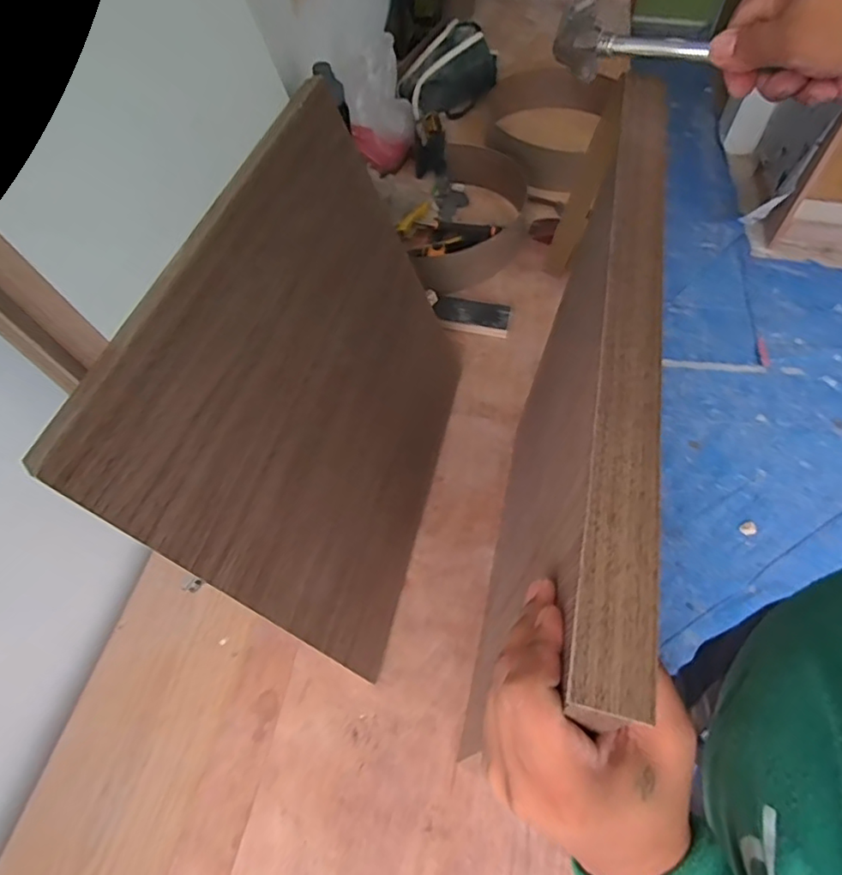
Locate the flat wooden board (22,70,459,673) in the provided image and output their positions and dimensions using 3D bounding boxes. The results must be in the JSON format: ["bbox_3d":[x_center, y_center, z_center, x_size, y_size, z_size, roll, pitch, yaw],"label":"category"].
[{"bbox_3d":[-0.078,-0.044,0.586,0.017,0.437,0.462,1,56,26],"label":"flat wooden board"}]

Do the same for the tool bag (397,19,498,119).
[{"bbox_3d":[0.075,-0.877,1.342,0.282,0.124,0.157,-40,64,-21],"label":"tool bag"}]

